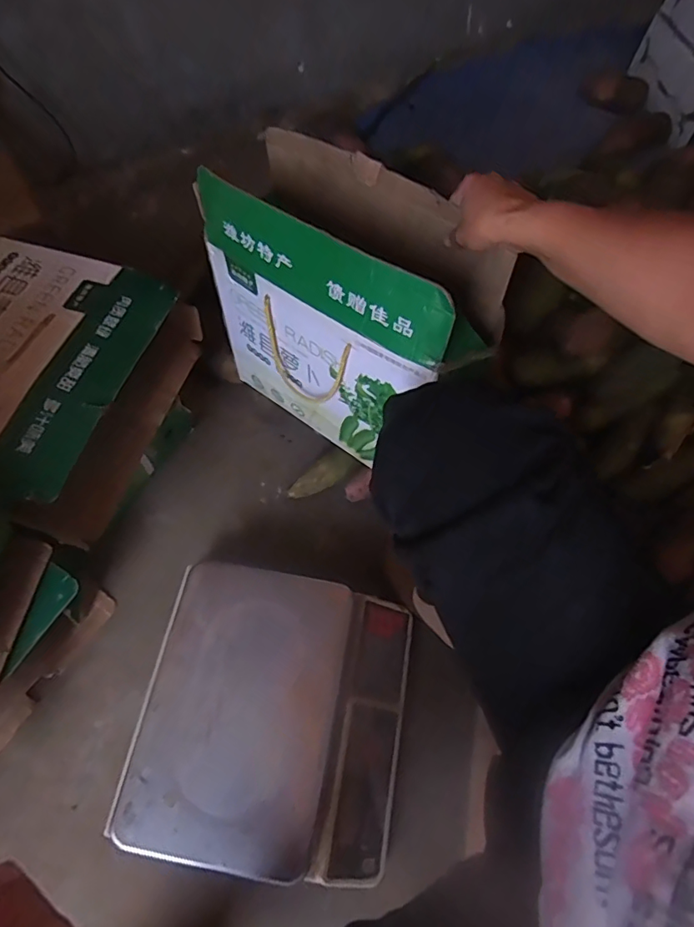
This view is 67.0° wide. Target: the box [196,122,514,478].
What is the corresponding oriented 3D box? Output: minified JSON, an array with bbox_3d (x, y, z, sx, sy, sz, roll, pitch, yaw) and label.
[{"bbox_3d":[0.002,-0.189,0.671,0.344,0.312,0.171,36,70,16],"label":"box"}]

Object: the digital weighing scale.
[{"bbox_3d":[-0.085,0.318,0.680,0.318,0.101,0.329,9,65,5],"label":"digital weighing scale"}]

